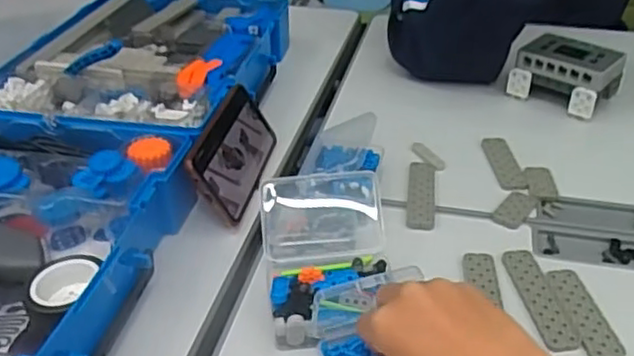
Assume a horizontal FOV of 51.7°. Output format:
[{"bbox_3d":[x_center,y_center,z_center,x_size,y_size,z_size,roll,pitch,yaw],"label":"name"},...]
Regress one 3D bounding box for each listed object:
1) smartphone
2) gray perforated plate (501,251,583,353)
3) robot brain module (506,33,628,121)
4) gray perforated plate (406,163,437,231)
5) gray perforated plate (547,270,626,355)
[{"bbox_3d":[-0.076,-0.025,0.620,0.008,0.076,0.159,-22,25,24],"label":"smartphone"},{"bbox_3d":[0.171,0.091,0.504,0.028,0.004,0.102,-4,35,-4],"label":"gray perforated plate"},{"bbox_3d":[0.291,-0.117,0.757,0.108,0.062,0.078,28,45,35],"label":"robot brain module"},{"bbox_3d":[0.099,0.013,0.613,0.026,0.004,0.104,5,35,8],"label":"gray perforated plate"},{"bbox_3d":[0.200,0.100,0.489,0.028,0.004,0.090,-4,35,-4],"label":"gray perforated plate"}]

